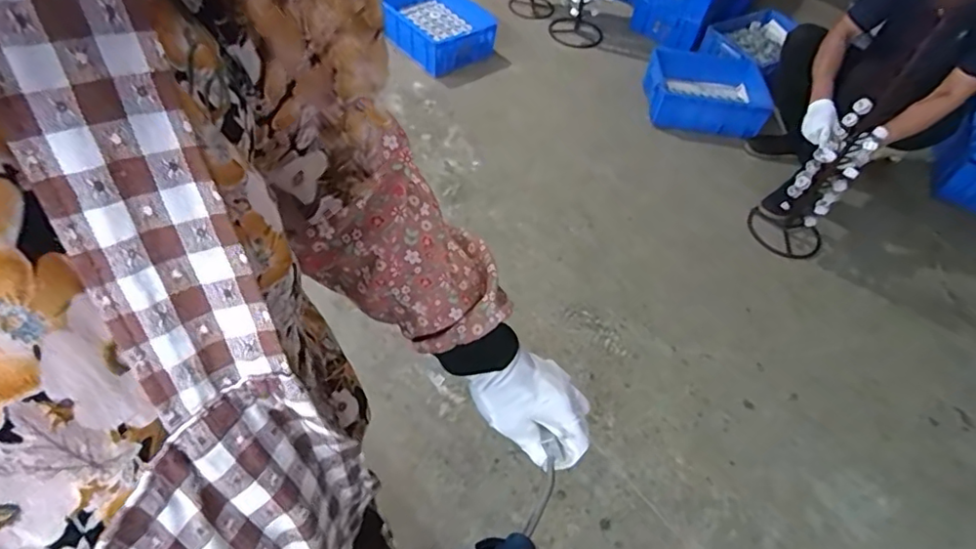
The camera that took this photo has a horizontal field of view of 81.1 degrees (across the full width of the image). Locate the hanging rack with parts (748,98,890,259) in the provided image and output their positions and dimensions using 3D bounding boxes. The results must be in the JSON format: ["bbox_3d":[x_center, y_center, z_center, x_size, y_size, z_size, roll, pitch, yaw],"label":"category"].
[{"bbox_3d":[0.939,-0.249,1.621,0.221,0.453,0.166,37,60,14],"label":"hanging rack with parts"}]

